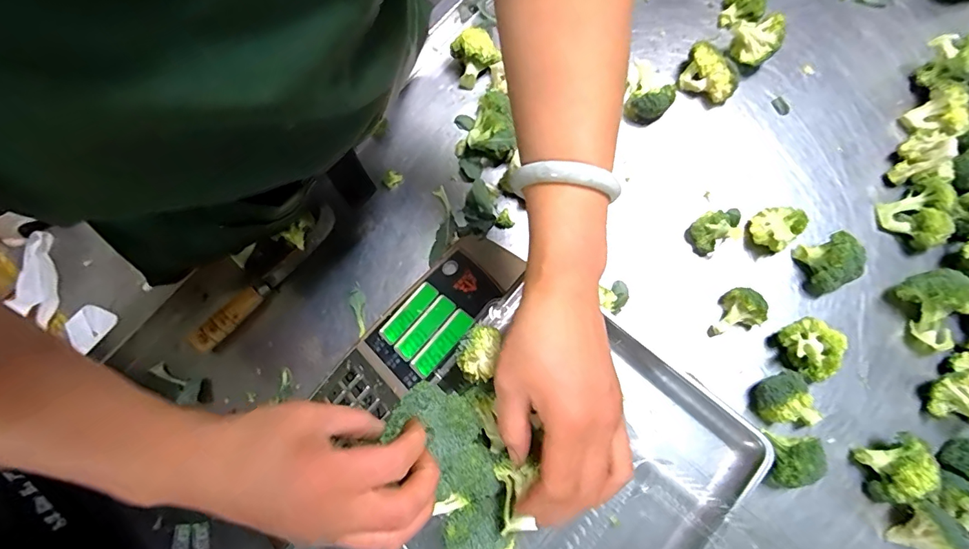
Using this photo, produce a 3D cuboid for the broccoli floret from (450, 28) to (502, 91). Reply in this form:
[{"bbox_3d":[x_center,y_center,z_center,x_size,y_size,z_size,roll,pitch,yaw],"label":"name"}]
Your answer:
[{"bbox_3d":[-0.010,-0.261,0.563,0.053,0.051,0.050,-20,77,-3],"label":"broccoli floret"}]

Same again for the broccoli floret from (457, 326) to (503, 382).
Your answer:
[{"bbox_3d":[-0.004,0.055,0.331,0.026,0.018,0.038,14,77,5],"label":"broccoli floret"}]

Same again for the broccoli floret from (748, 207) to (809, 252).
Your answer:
[{"bbox_3d":[0.317,-0.051,0.509,0.042,0.039,0.046,0,77,1],"label":"broccoli floret"}]

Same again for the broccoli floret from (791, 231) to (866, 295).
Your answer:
[{"bbox_3d":[0.368,-0.012,0.493,0.047,0.045,0.056,-12,77,-1],"label":"broccoli floret"}]

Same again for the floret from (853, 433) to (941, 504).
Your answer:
[{"bbox_3d":[0.393,0.185,0.444,0.051,0.049,0.058,-13,77,-2],"label":"floret"}]

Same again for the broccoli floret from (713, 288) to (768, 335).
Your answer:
[{"bbox_3d":[0.263,0.038,0.492,0.054,0.035,0.042,-16,77,-2],"label":"broccoli floret"}]

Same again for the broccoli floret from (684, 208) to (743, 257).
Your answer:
[{"bbox_3d":[0.250,-0.048,0.511,0.039,0.049,0.039,0,77,1],"label":"broccoli floret"}]

